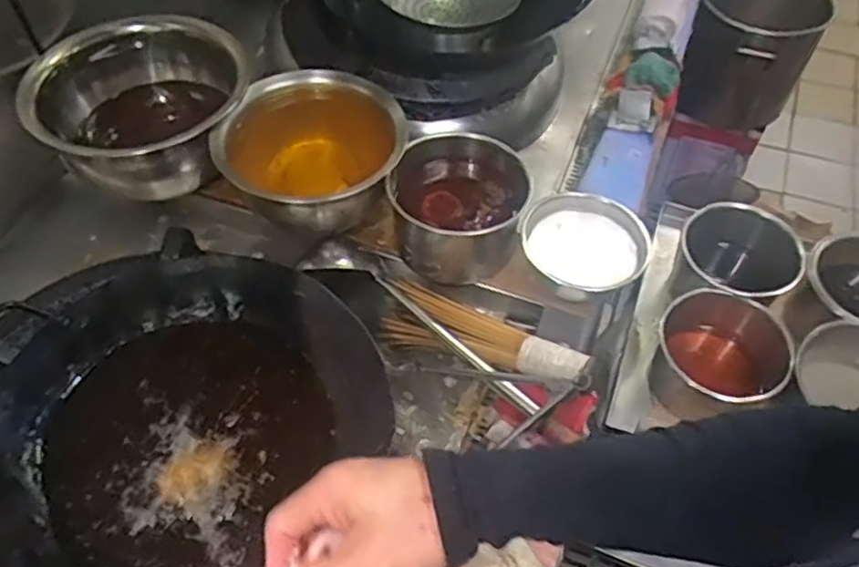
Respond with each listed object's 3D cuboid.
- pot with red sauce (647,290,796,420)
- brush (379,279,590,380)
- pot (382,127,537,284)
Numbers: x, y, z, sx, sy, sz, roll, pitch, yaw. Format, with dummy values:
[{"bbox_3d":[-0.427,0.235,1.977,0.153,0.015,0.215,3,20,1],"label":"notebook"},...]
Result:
[{"bbox_3d":[0.366,0.105,0.886,0.151,0.128,0.149,0,54,0],"label":"pot with red sauce"},{"bbox_3d":[0.069,0.064,0.895,0.287,0.049,0.093,16,55,30],"label":"brush"},{"bbox_3d":[0.039,-0.103,0.974,0.179,0.132,0.174,0,54,0],"label":"pot"}]

